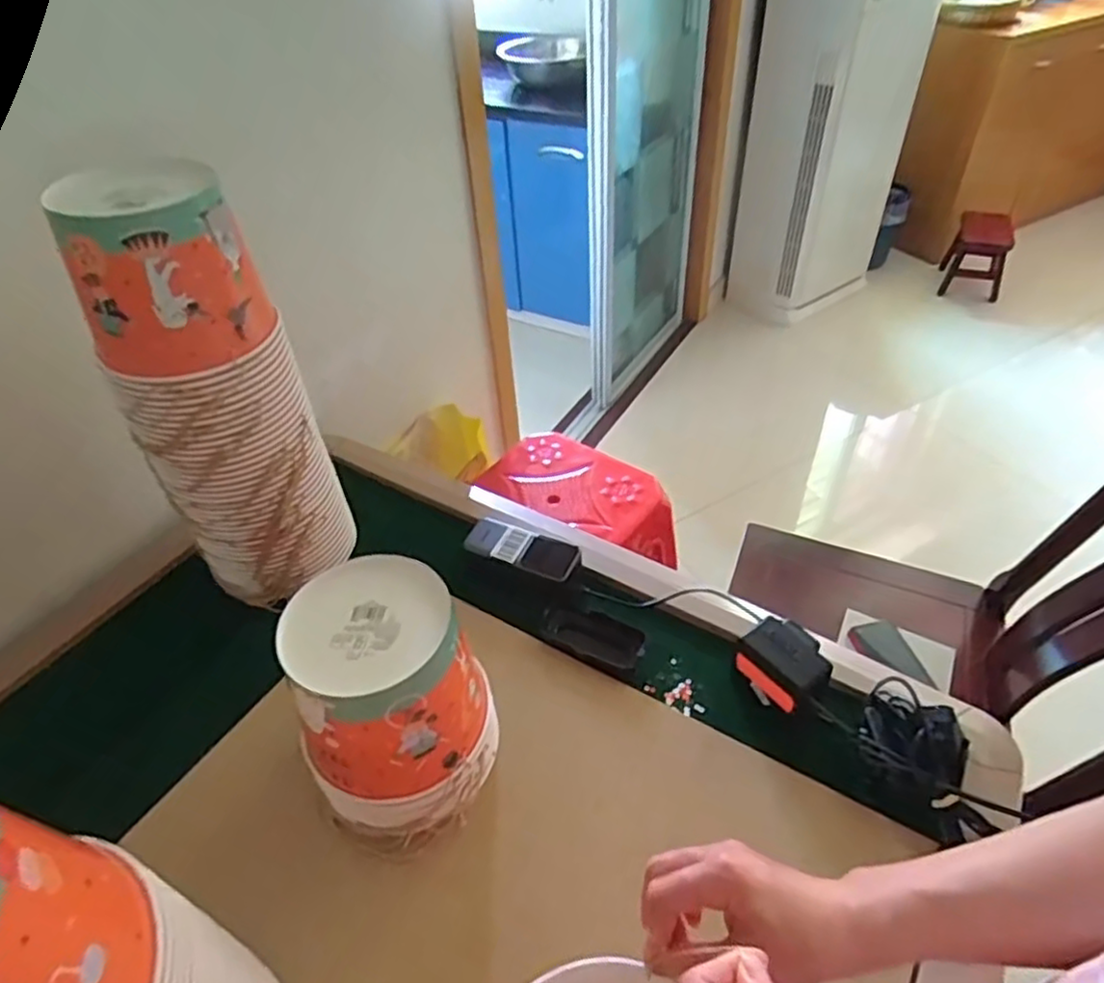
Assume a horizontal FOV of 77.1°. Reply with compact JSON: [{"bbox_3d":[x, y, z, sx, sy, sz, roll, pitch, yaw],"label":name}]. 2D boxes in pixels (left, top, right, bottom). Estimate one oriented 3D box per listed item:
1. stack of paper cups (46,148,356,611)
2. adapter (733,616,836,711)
[{"bbox_3d":[-0.324,-0.080,0.683,0.163,0.414,0.126,-25,46,-21],"label":"stack of paper cups"},{"bbox_3d":[0.218,0.169,0.654,0.058,0.071,0.077,-33,50,-28],"label":"adapter"}]

